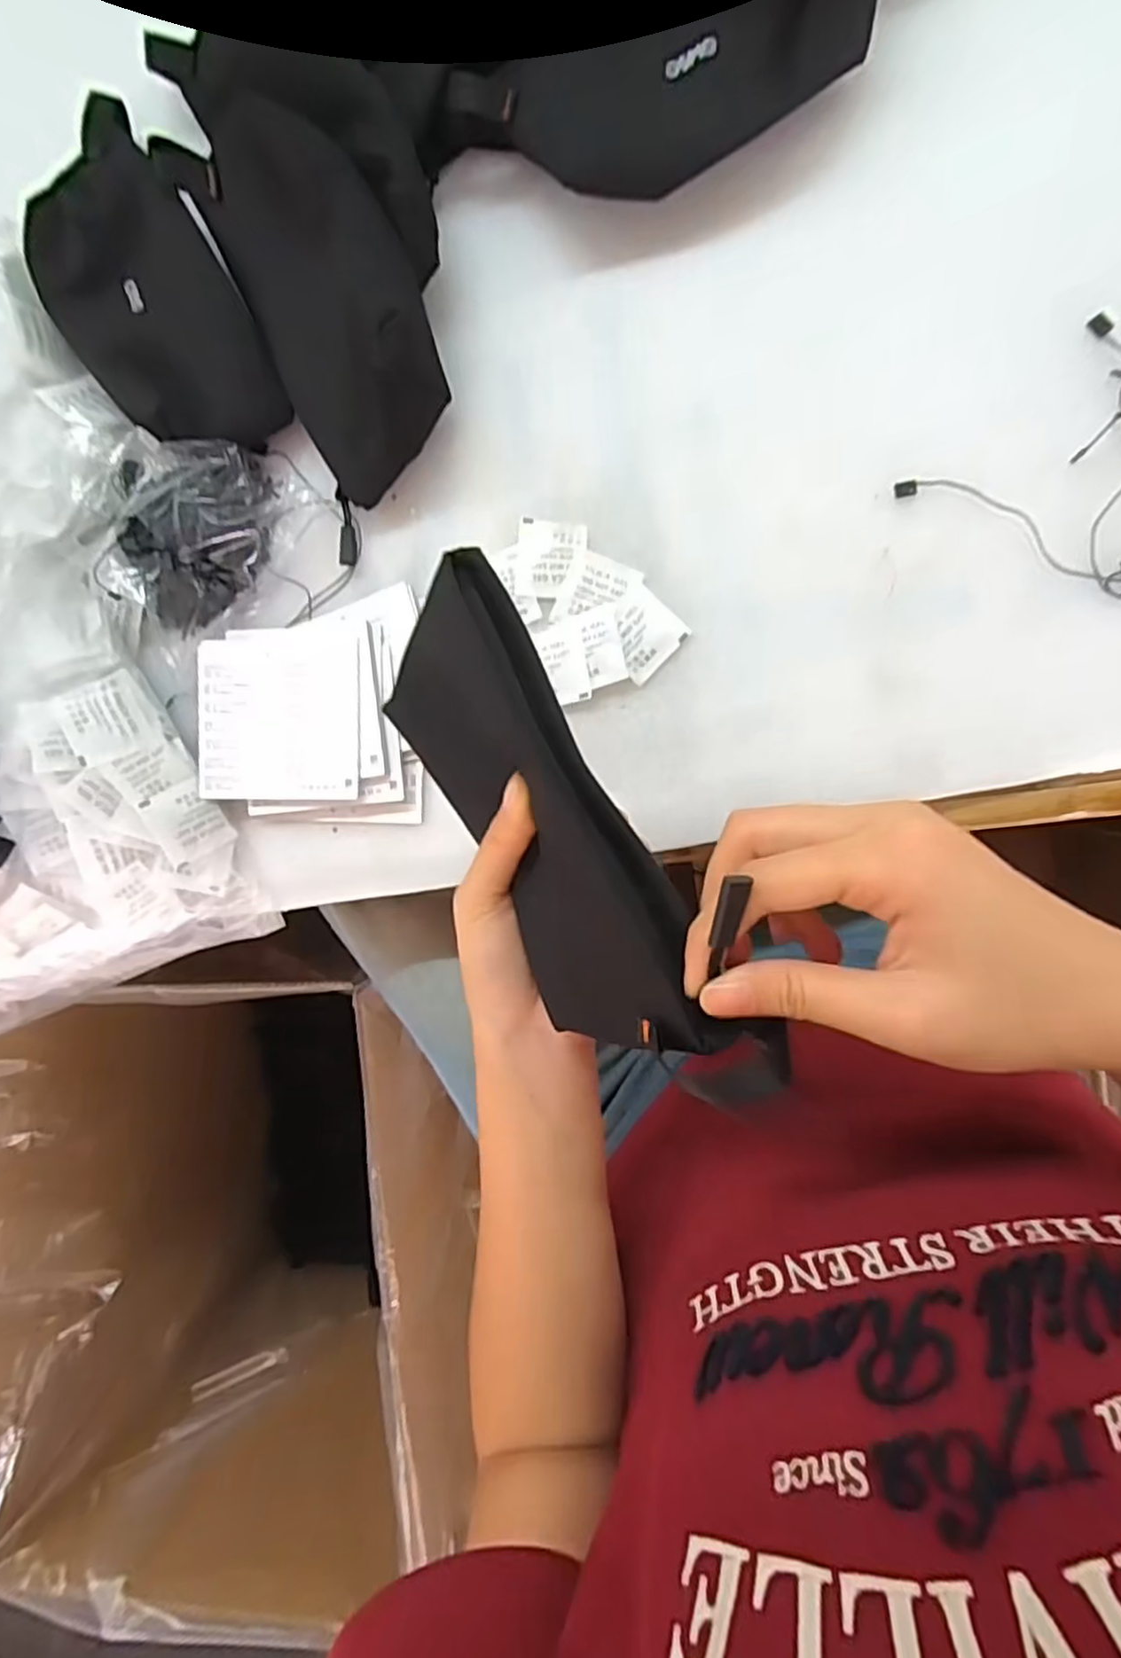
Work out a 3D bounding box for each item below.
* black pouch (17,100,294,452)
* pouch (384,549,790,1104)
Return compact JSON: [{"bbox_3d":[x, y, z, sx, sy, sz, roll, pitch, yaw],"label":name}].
[{"bbox_3d":[-0.239,-0.318,0.402,0.117,0.033,0.205,-34,88,9],"label":"black pouch"},{"bbox_3d":[-0.004,0.008,0.259,0.080,0.019,0.208,-40,75,46],"label":"pouch"}]

